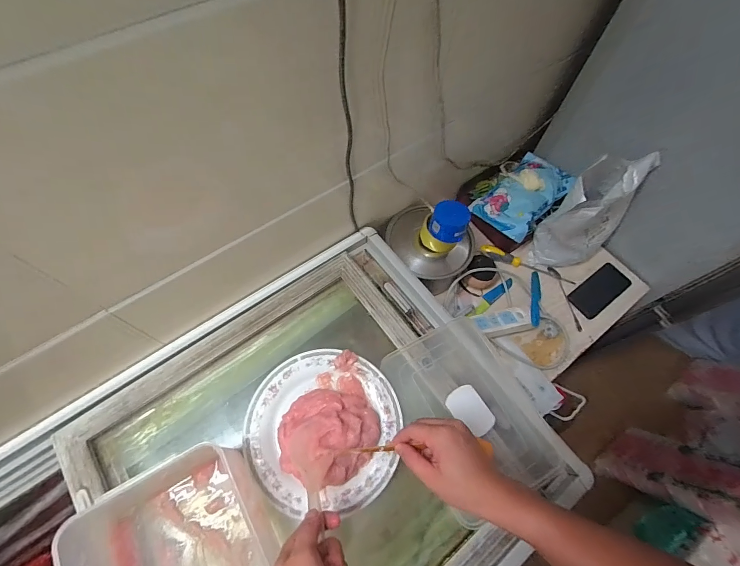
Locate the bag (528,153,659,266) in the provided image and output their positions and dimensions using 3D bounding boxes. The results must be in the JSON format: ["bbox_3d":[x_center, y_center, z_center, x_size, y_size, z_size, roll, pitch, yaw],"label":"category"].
[{"bbox_3d":[0.500,-0.150,0.808,0.245,0.282,0.133,-40,73,-19],"label":"bag"}]

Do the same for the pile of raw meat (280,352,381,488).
[{"bbox_3d":[-0.052,0.213,0.551,0.141,0.077,0.192,34,68,15],"label":"pile of raw meat"}]

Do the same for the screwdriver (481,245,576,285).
[{"bbox_3d":[0.399,-0.049,0.897,0.238,0.028,0.030,17,64,7],"label":"screwdriver"}]

